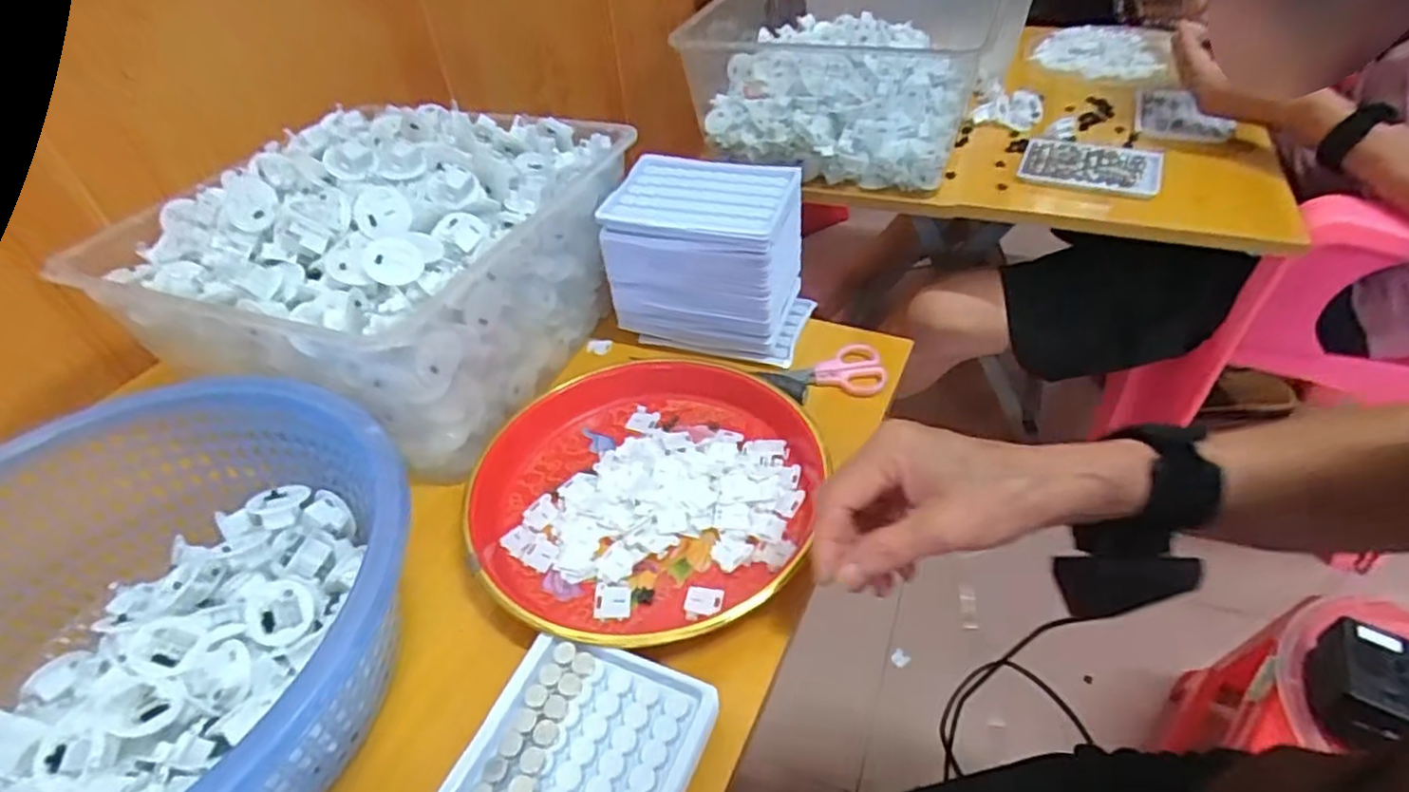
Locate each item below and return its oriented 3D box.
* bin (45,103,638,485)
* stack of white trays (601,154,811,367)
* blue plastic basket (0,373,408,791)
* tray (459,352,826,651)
[{"bbox_3d":[-0.241,-0.110,0.529,0.282,0.159,0.288,13,45,19],"label":"bin"},{"bbox_3d":[0.007,-0.107,0.549,0.144,0.117,0.099,8,44,14],"label":"stack of white trays"},{"bbox_3d":[-0.280,0.118,0.328,0.246,0.091,0.266,-3,43,2],"label":"blue plastic basket"},{"bbox_3d":[-0.039,0.057,0.441,0.206,0.029,0.220,-3,43,2],"label":"tray"}]

